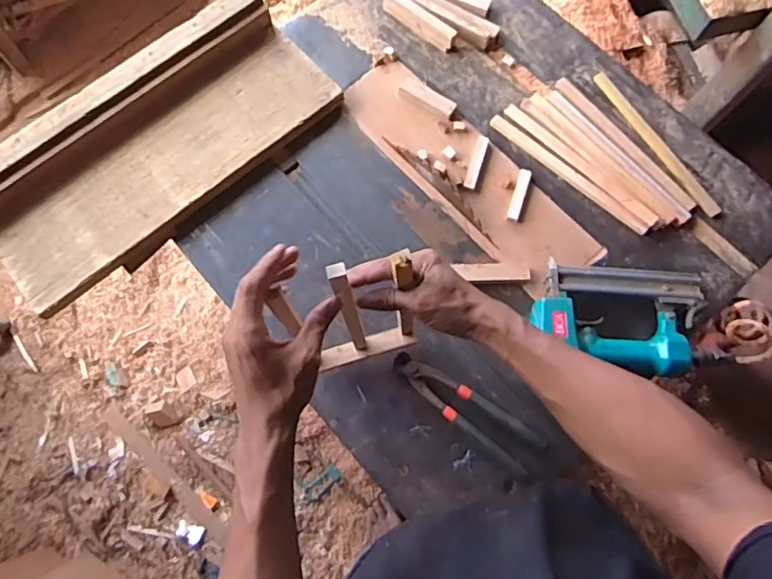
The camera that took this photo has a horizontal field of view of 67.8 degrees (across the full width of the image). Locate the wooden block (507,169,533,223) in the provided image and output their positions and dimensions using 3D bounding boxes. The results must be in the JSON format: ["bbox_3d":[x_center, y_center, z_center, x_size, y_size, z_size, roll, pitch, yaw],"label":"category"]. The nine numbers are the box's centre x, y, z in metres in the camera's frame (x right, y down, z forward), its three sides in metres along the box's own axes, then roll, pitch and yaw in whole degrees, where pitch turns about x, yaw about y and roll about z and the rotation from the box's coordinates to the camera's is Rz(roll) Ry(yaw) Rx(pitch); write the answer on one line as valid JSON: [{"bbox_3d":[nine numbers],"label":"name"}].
[{"bbox_3d":[0.195,-0.138,0.842,0.019,0.018,0.087,19,73,4],"label":"wooden block"}]

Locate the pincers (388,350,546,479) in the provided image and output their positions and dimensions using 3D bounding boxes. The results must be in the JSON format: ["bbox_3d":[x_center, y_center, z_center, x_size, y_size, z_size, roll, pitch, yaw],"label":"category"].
[{"bbox_3d":[0.103,0.152,0.747,0.214,0.022,0.055,36,75,9],"label":"pincers"}]

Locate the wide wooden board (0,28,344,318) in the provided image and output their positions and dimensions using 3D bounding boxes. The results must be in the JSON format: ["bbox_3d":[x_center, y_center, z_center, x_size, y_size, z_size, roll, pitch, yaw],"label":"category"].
[{"bbox_3d":[-0.315,-0.186,0.844,0.518,0.028,0.172,-39,78,-12],"label":"wide wooden board"}]

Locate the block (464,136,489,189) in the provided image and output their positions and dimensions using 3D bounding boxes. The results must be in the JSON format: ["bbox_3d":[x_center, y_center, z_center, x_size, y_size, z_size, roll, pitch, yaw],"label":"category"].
[{"bbox_3d":[0.136,-0.191,0.858,0.017,0.011,0.095,18,73,4],"label":"block"}]

